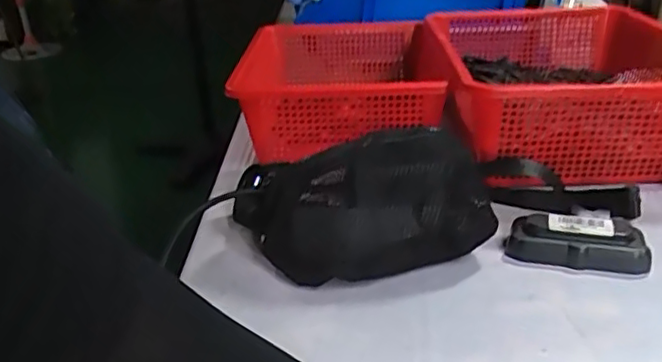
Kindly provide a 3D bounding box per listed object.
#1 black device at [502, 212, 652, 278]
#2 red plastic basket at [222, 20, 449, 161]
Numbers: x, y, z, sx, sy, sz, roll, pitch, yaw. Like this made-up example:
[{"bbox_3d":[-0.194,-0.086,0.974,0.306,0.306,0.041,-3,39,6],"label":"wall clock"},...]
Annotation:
[{"bbox_3d":[0.200,0.051,0.518,0.109,0.032,0.042,7,27,19],"label":"black device"},{"bbox_3d":[0.011,-0.126,0.782,0.206,0.080,0.318,-1,25,3],"label":"red plastic basket"}]

